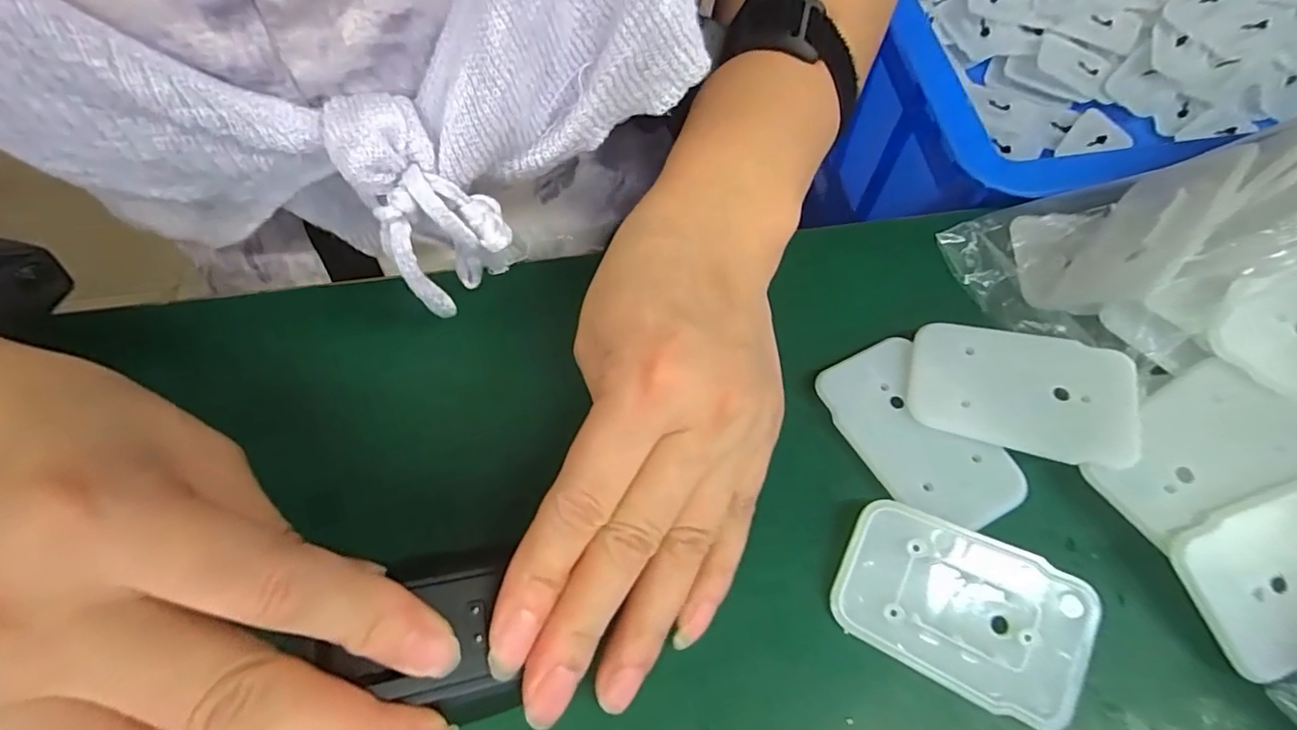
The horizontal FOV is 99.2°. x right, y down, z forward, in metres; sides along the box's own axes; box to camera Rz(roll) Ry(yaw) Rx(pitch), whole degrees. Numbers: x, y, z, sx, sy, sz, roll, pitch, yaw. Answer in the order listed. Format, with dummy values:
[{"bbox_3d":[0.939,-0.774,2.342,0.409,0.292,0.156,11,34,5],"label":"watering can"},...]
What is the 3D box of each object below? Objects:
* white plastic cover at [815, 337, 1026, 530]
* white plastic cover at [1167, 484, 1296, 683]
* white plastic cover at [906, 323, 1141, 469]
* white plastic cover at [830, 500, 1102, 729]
[{"bbox_3d":[0.091,0.023,0.190,0.040,0.008,0.068,-24,67,-10],"label":"white plastic cover"},{"bbox_3d":[0.185,0.057,0.154,0.061,0.005,0.042,-22,75,4],"label":"white plastic cover"},{"bbox_3d":[0.125,0.009,0.186,0.065,0.004,0.041,9,70,19],"label":"white plastic cover"},{"bbox_3d":[0.092,0.071,0.163,0.065,0.012,0.042,24,67,12],"label":"white plastic cover"}]

